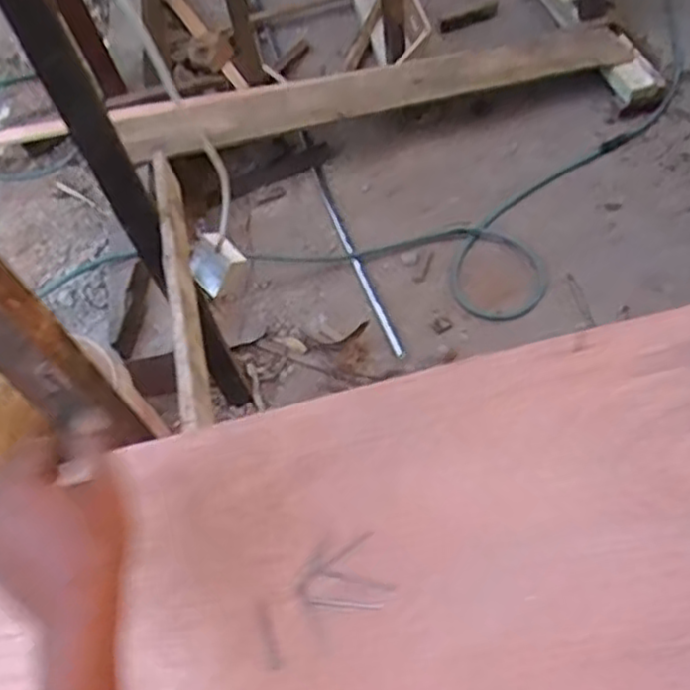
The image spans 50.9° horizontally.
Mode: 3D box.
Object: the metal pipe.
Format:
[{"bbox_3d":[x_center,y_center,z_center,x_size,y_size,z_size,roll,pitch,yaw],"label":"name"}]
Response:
[{"bbox_3d":[0.022,-0.243,1.910,0.029,0.026,0.685,-20,54,-4],"label":"metal pipe"}]

